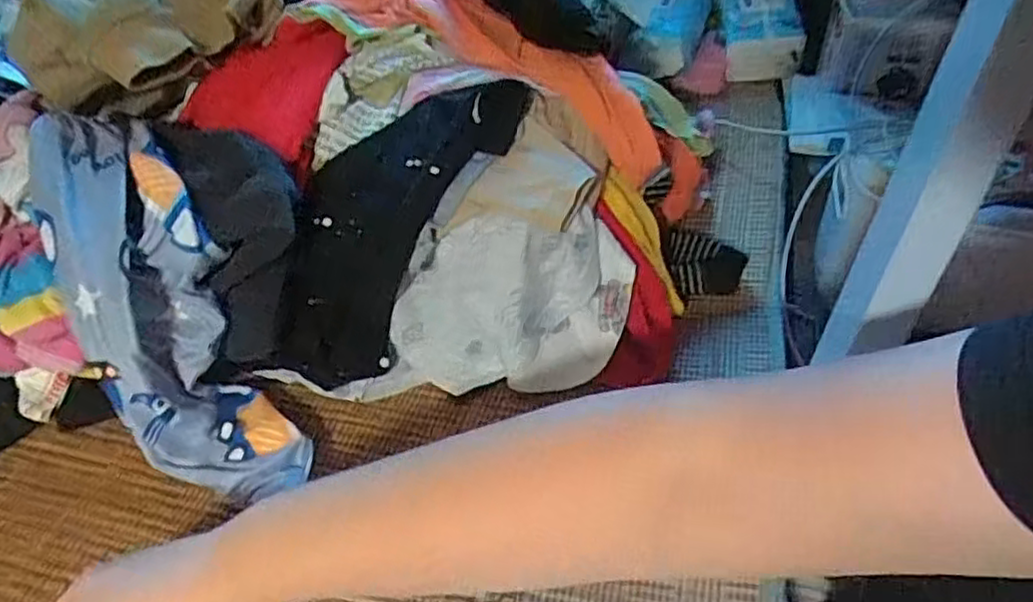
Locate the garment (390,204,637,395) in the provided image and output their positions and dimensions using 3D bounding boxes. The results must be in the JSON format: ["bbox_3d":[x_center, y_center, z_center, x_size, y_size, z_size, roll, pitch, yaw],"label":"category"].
[{"bbox_3d":[-0.002,0.008,0.515,0.170,0.128,0.066,-6,42,-9],"label":"garment"}]

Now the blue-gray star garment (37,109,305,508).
[{"bbox_3d":[-0.242,0.002,0.473,0.093,0.076,0.302,-26,92,-31],"label":"blue-gray star garment"}]

